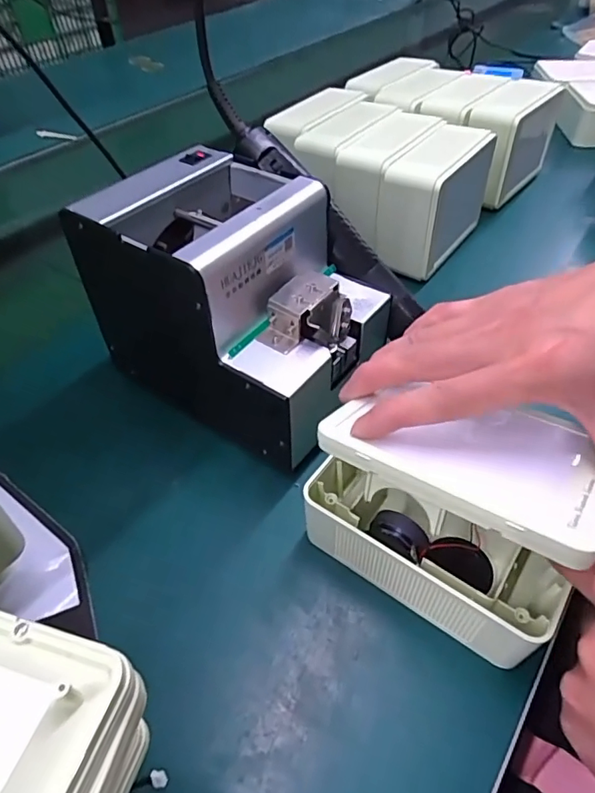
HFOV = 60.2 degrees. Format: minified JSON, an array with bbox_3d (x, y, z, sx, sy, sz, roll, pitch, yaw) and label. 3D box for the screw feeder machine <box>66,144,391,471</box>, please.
[{"bbox_3d":[-0.037,-0.073,0.363,0.173,0.131,0.127,27,53,25],"label":"screw feeder machine"}]

